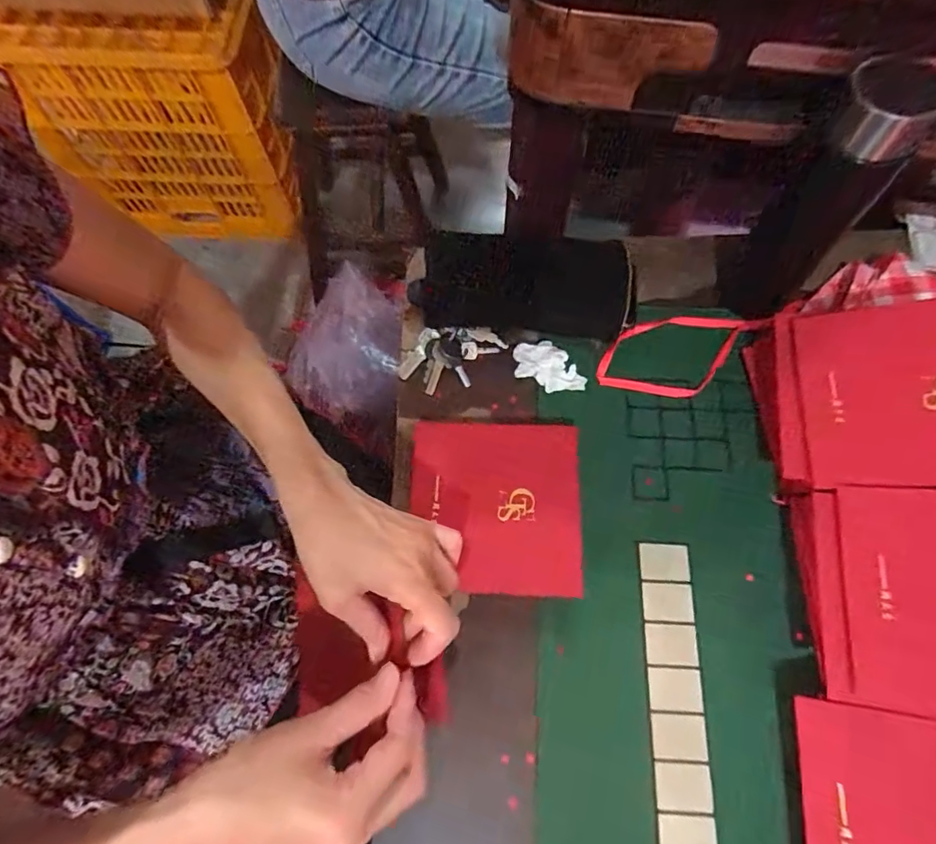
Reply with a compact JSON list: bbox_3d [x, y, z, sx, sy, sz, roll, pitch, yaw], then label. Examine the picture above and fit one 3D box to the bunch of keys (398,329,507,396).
[{"bbox_3d":[-0.016,-0.061,0.483,0.101,0.020,0.057,-12,70,-4],"label":"bunch of keys"}]

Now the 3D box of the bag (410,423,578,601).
[{"bbox_3d":[0.021,0.069,0.422,0.139,0.025,0.139,3,70,1],"label":"bag"}]

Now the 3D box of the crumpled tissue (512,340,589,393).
[{"bbox_3d":[0.076,-0.050,0.464,0.068,0.028,0.039,30,73,11],"label":"crumpled tissue"}]

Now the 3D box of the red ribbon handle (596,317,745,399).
[{"bbox_3d":[0.190,-0.066,0.477,0.124,0.017,0.088,11,70,4],"label":"red ribbon handle"}]

